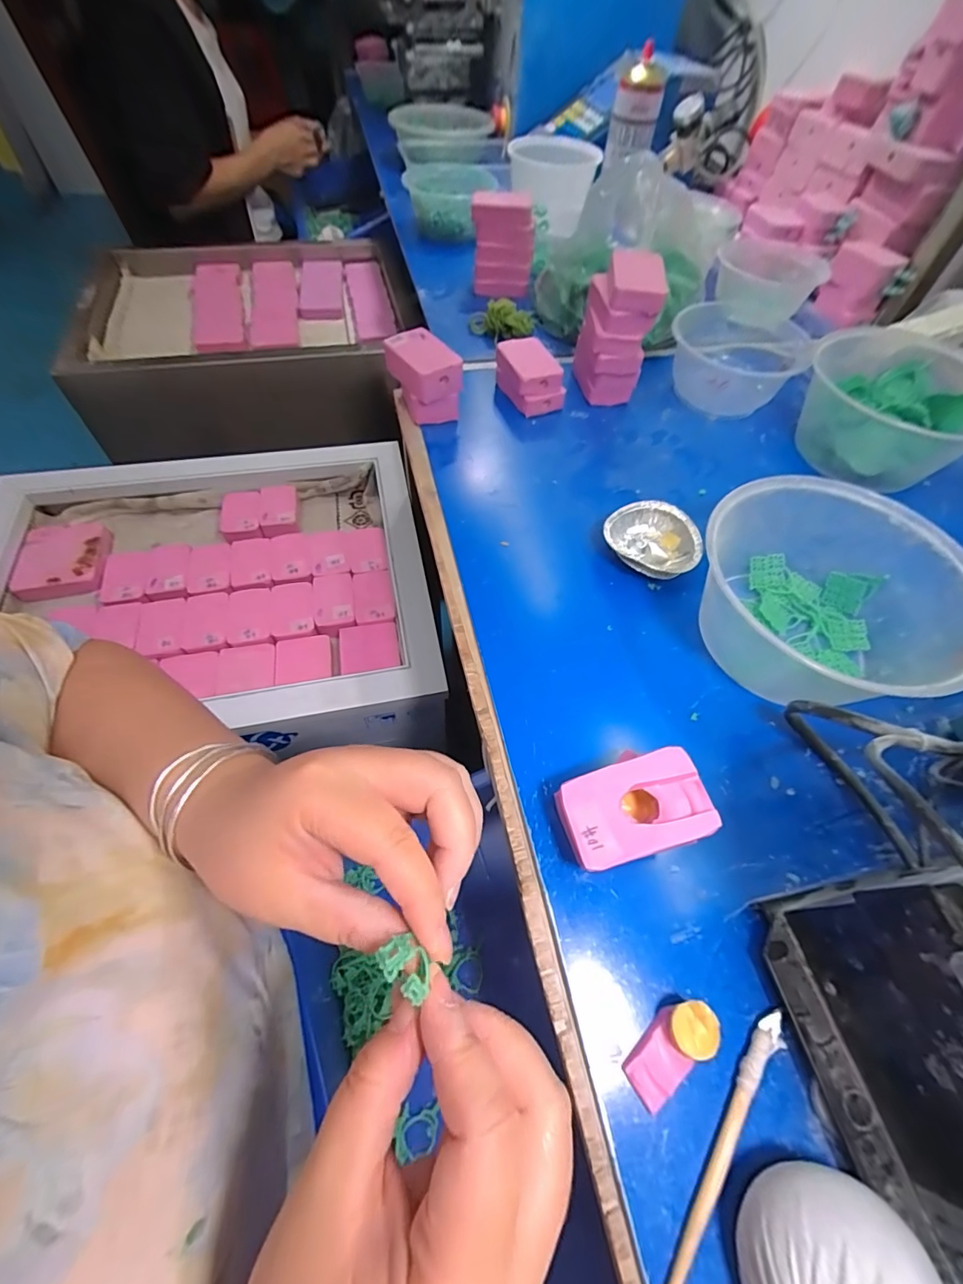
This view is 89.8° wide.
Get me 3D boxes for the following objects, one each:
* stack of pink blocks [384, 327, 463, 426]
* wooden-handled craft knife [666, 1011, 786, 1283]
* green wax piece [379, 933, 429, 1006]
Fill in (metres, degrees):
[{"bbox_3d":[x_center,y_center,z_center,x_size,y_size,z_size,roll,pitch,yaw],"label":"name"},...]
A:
[{"bbox_3d":[-0.056,-0.250,0.464,0.047,0.062,0.067,-27,63,-18],"label":"stack of pink blocks"},{"bbox_3d":[0.104,0.214,0.207,0.011,0.008,0.112,37,63,19],"label":"wooden-handled craft knife"},{"bbox_3d":[-0.023,0.103,0.153,0.018,0.005,0.012,40,64,20],"label":"green wax piece"}]

